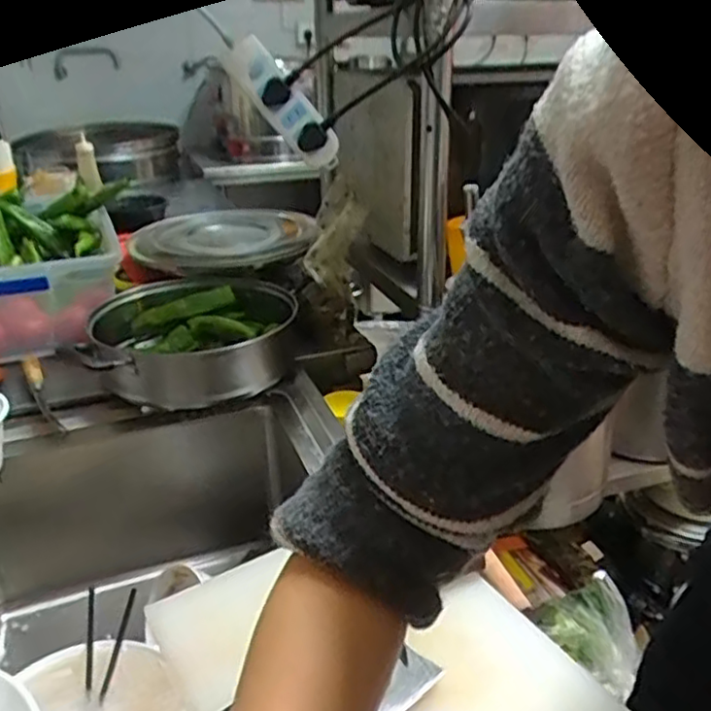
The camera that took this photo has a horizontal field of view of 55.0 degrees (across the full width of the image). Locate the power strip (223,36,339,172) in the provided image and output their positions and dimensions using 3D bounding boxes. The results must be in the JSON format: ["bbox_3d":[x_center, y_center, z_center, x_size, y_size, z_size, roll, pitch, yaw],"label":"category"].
[{"bbox_3d":[-0.089,-0.313,0.848,0.046,0.175,0.047,-37,3,35],"label":"power strip"}]

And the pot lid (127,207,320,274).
[{"bbox_3d":[-0.263,-0.226,1.335,0.376,0.065,0.309,21,32,38],"label":"pot lid"}]

